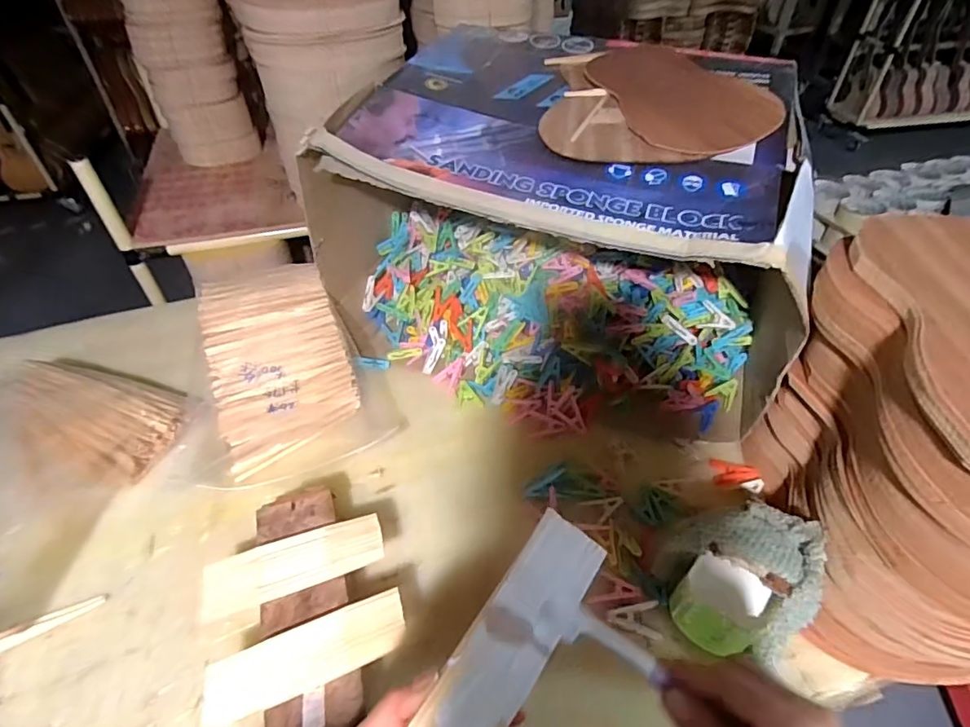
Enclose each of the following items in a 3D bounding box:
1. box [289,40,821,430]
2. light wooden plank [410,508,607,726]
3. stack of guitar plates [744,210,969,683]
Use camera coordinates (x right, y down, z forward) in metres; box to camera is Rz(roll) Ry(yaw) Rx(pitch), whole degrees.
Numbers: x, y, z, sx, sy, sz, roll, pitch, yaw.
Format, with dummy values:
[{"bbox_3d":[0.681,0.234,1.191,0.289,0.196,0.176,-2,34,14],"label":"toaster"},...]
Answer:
[{"bbox_3d":[0.117,-0.197,0.762,0.589,0.352,0.423,18,48,17],"label":"box"},{"bbox_3d":[-0.003,0.206,0.330,0.053,0.015,0.239,39,66,4],"label":"light wooden plank"},{"bbox_3d":[0.420,0.102,0.497,0.236,0.337,0.309,4,46,4],"label":"stack of guitar plates"}]

